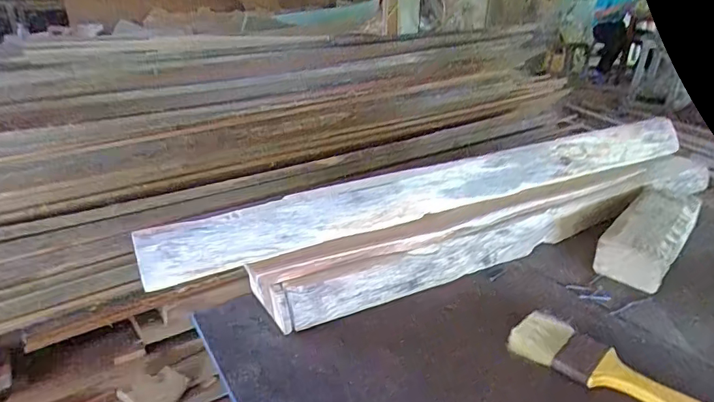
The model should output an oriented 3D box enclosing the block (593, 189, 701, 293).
[{"bbox_3d":[0.324,0.037,0.512,0.063,0.045,0.180,22,32,40],"label":"block"}]

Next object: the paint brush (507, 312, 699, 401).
[{"bbox_3d":[0.203,0.130,0.339,0.175,0.009,0.049,18,30,35],"label":"paint brush"}]

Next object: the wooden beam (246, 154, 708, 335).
[{"bbox_3d":[0.190,0.026,0.520,0.614,0.060,0.050,-11,26,-24],"label":"wooden beam"}]

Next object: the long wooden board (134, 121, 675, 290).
[{"bbox_3d":[0.127,-0.022,0.506,0.676,0.055,0.017,-13,-3,-24],"label":"long wooden board"}]

